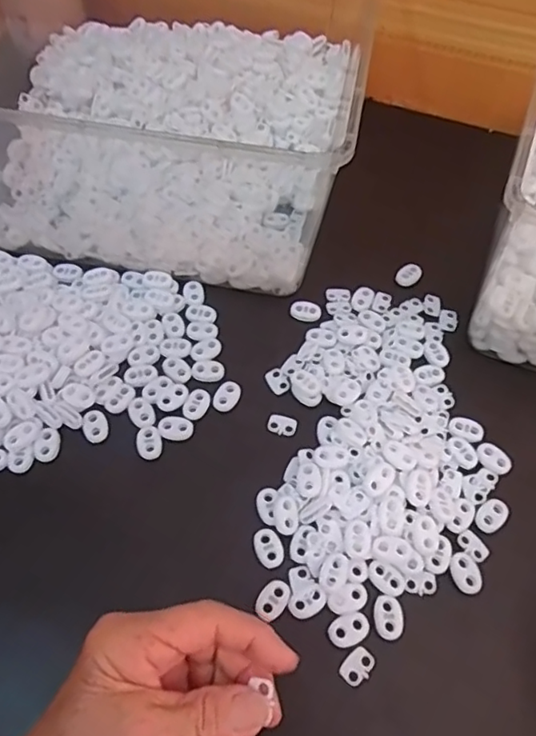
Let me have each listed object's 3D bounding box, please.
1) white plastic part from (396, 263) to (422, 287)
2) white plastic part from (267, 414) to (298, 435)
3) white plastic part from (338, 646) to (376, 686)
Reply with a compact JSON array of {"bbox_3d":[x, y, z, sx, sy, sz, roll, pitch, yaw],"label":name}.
[{"bbox_3d":[0.111,-0.073,0.444,0.021,0.005,0.015,-39,67,-22],"label":"white plastic part"},{"bbox_3d":[0.010,0.038,0.375,0.019,0.004,0.014,15,59,7],"label":"white plastic part"},{"bbox_3d":[0.048,0.159,0.301,0.014,0.004,0.019,39,65,20],"label":"white plastic part"}]

